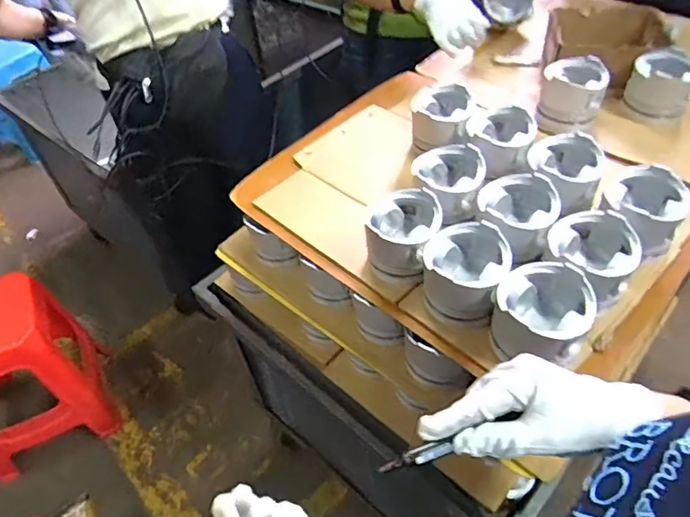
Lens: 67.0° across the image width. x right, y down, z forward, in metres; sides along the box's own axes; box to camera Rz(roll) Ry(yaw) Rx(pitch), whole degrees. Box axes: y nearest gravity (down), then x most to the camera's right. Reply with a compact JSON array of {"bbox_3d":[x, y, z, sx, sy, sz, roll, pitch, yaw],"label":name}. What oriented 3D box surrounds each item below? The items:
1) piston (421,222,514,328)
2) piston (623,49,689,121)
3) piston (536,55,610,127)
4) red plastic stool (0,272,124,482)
[{"bbox_3d":[0.152,0.019,0.665,0.103,0.082,0.107,9,50,14],"label":"piston"},{"bbox_3d":[0.560,-0.308,0.918,0.105,0.080,0.098,20,53,21],"label":"piston"},{"bbox_3d":[0.405,-0.295,0.927,0.100,0.088,0.112,18,52,20],"label":"piston"},{"bbox_3d":[-0.902,0.299,1.435,0.335,0.461,0.336,-24,51,-16],"label":"red plastic stool"}]

